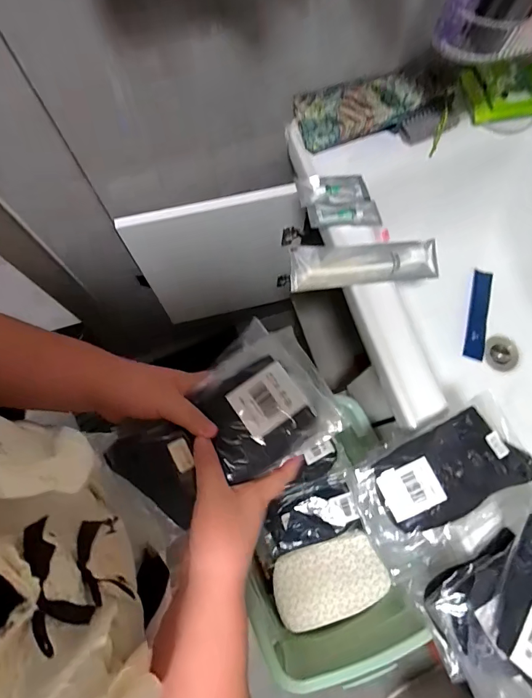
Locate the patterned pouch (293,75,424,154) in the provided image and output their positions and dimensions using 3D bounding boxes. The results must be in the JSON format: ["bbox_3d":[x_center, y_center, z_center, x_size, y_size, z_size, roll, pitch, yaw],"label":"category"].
[{"bbox_3d":[0.128,-0.332,0.548,0.172,0.047,0.059,-13,75,-6],"label":"patterned pouch"}]

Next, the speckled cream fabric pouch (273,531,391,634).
[{"bbox_3d":[0.107,0.388,0.655,0.189,0.038,0.114,-17,75,-7],"label":"speckled cream fabric pouch"}]

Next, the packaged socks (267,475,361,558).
[{"bbox_3d":[0.078,0.291,0.688,0.159,0.027,0.097,-17,76,-7],"label":"packaged socks"}]

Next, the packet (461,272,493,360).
[{"bbox_3d":[0.356,-0.057,0.655,0.037,0.012,0.159,16,74,2],"label":"packet"}]

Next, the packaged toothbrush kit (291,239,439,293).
[{"bbox_3d":[0.130,-0.110,0.513,0.214,0.023,0.052,-8,98,-18],"label":"packaged toothbrush kit"}]

